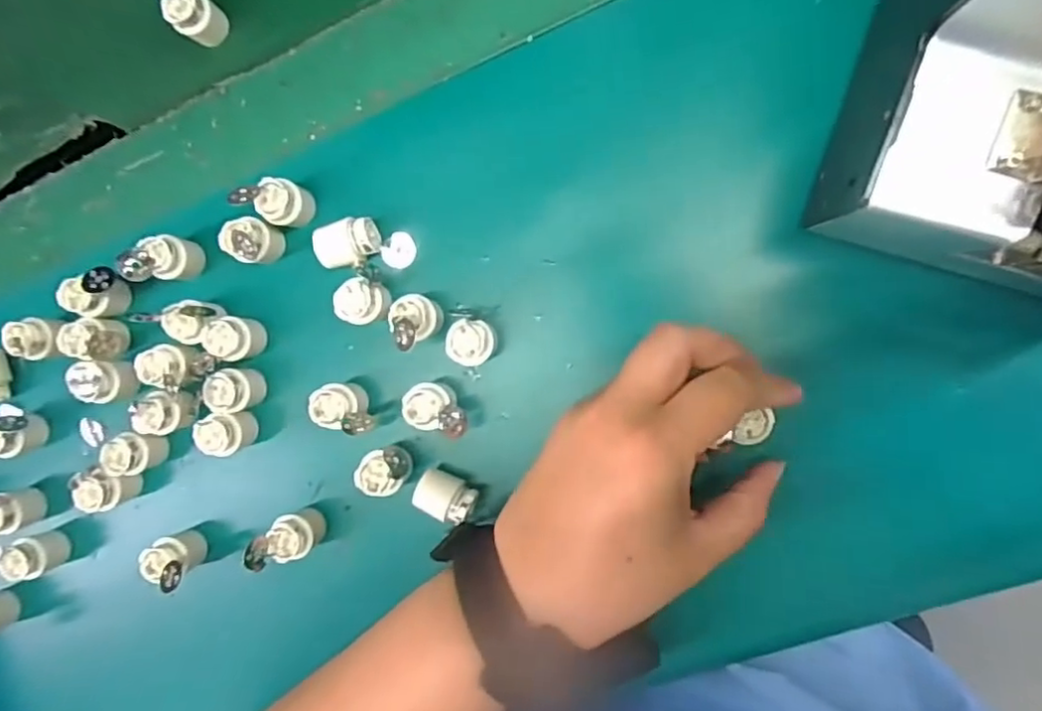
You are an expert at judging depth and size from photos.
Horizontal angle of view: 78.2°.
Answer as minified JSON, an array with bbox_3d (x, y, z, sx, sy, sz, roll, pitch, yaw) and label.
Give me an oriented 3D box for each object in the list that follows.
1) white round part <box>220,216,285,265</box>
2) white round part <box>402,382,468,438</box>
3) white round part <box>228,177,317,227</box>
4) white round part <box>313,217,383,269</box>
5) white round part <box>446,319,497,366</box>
[{"bbox_3d":[-0.127,-0.055,0.308,0.020,0.033,0.021,0,91,11],"label":"white round part"},{"bbox_3d":[-0.037,0.023,0.305,0.028,0.035,0.021,14,94,11],"label":"white round part"},{"bbox_3d":[-0.114,-0.073,0.303,0.023,0.035,0.020,28,96,9],"label":"white round part"},{"bbox_3d":[-0.082,-0.052,0.306,0.028,0.022,0.019,-18,88,11],"label":"white round part"},{"bbox_3d":[-0.022,-0.007,0.299,0.019,0.032,0.020,0,91,11],"label":"white round part"}]

